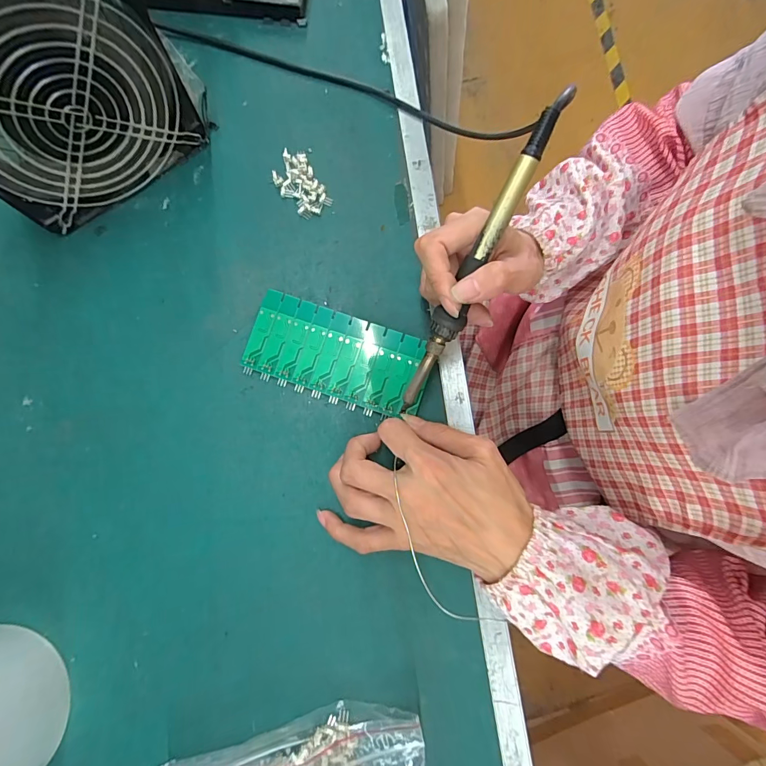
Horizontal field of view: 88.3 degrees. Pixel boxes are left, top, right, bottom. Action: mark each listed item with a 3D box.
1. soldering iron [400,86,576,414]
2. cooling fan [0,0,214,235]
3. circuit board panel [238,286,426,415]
[{"bbox_3d":[0.056,-0.070,0.252,0.019,0.015,0.212,26,110,3],"label":"soldering iron"},{"bbox_3d":[-0.214,-0.199,0.258,0.159,0.148,0.058,-39,83,-7],"label":"cooling fan"},{"bbox_3d":[-0.034,-0.022,0.301,0.136,0.008,0.061,19,80,2],"label":"circuit board panel"}]

